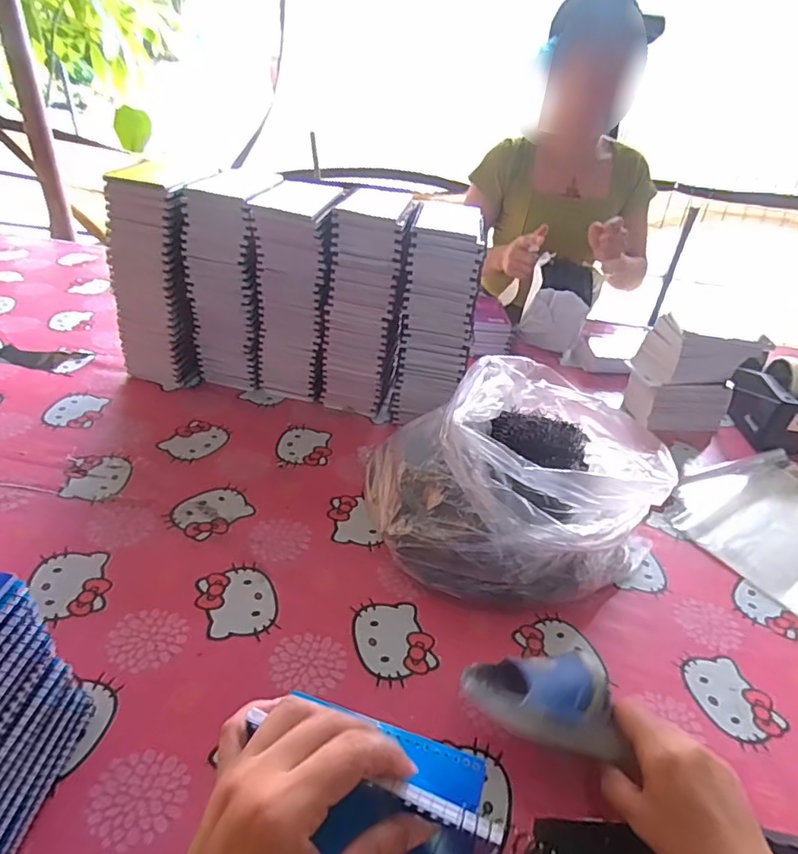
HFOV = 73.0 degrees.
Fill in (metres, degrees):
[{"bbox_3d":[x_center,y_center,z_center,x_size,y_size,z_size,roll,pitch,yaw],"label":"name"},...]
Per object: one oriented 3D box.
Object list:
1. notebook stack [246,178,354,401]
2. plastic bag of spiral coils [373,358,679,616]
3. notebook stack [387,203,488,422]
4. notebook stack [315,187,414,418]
[{"bbox_3d":[-0.142,-0.192,0.778,0.108,0.298,0.134,10,37,4],"label":"notebook stack"},{"bbox_3d":[0.136,0.045,0.599,0.321,0.185,0.254,-15,42,-27],"label":"plastic bag of spiral coils"},{"bbox_3d":[0.049,-0.156,0.750,0.095,0.260,0.127,5,37,-2],"label":"notebook stack"},{"bbox_3d":[-0.053,-0.178,0.783,0.101,0.286,0.141,7,37,0],"label":"notebook stack"}]

